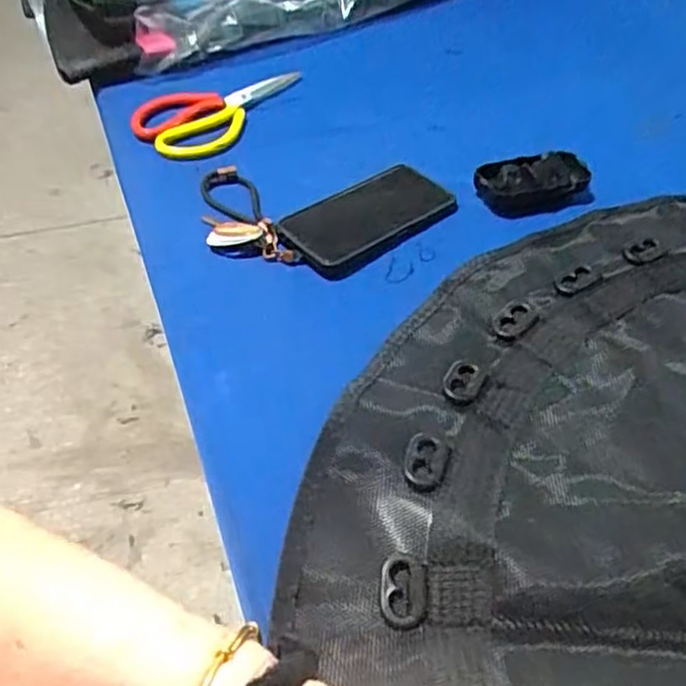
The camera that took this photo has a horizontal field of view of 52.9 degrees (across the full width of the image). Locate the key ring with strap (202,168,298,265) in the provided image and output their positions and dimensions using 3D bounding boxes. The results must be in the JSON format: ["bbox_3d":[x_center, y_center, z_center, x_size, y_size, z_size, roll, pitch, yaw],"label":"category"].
[{"bbox_3d":[-0.095,-0.114,0.623,0.066,0.021,0.139,-16,50,-16],"label":"key ring with strap"}]

